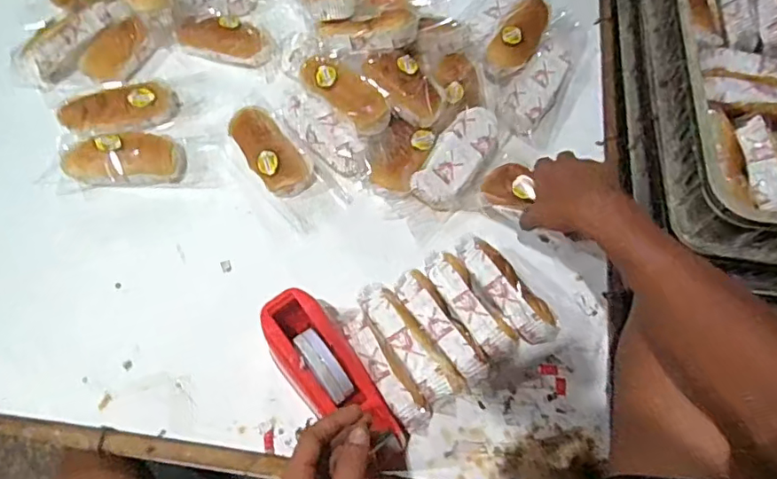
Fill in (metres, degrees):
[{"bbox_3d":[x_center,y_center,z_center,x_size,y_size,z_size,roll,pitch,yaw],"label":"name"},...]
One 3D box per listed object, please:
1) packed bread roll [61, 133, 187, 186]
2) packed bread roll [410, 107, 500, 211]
[{"bbox_3d":[-0.348,-0.102,0.719,0.148,0.046,0.060,-7,64,-4],"label":"packed bread roll"},{"bbox_3d":[0.091,-0.105,0.702,0.061,0.031,0.138,35,87,14],"label":"packed bread roll"}]

